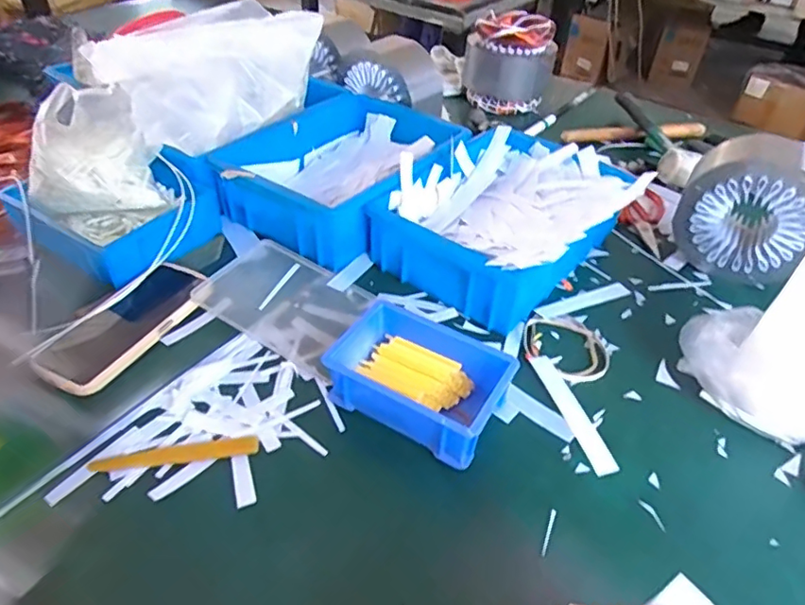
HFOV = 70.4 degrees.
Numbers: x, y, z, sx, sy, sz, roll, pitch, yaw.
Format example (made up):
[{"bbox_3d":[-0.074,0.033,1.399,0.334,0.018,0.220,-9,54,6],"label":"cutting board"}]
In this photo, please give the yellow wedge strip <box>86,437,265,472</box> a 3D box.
[{"bbox_3d":[-0.183,0.123,0.467,0.129,0.007,0.020,-5,44,-7],"label":"yellow wedge strip"}]

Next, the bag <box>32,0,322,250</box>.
[{"bbox_3d":[-0.264,-0.235,0.686,0.364,0.185,0.150,-31,52,-30],"label":"bag"}]

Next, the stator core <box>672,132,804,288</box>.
[{"bbox_3d":[0.400,-0.110,0.656,0.145,0.140,0.103,22,47,20],"label":"stator core"}]

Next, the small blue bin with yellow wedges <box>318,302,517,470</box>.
[{"bbox_3d":[0.017,0.063,0.507,0.149,0.050,0.114,24,48,22],"label":"small blue bin with yellow wedges"}]

